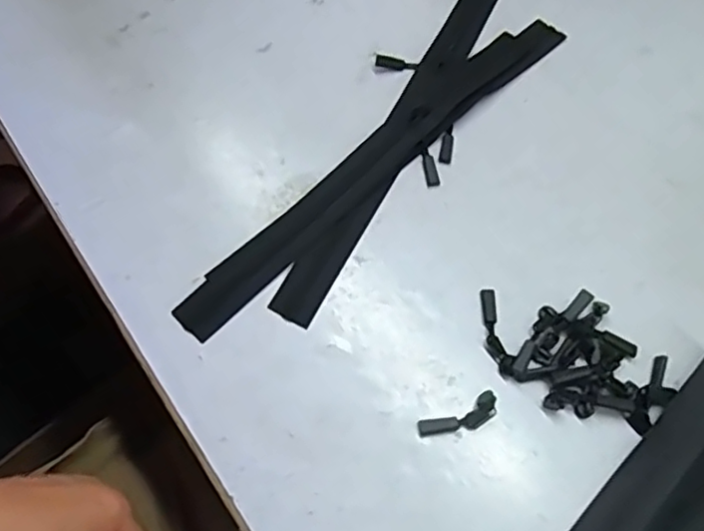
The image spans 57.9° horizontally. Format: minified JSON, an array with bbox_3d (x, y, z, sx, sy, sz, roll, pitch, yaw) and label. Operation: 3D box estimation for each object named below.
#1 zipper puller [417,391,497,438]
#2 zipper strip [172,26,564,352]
[{"bbox_3d":[0.068,0.096,0.397,0.052,0.005,0.017,-21,67,-11],"label":"zipper puller"},{"bbox_3d":[0.026,-0.083,0.475,0.381,0.008,0.037,-41,73,-19],"label":"zipper strip"}]

